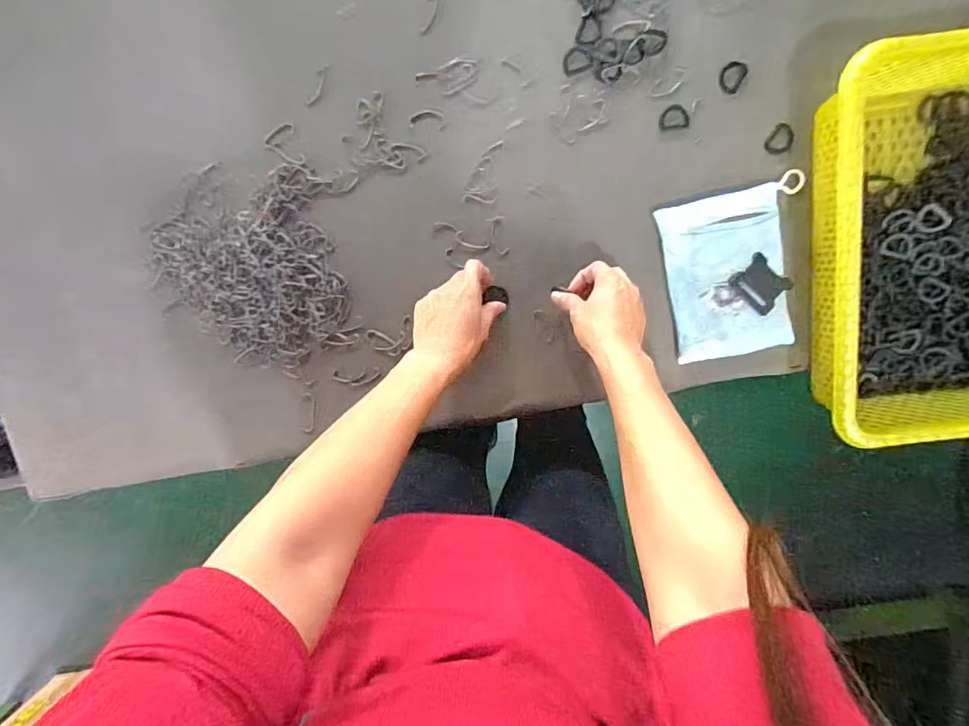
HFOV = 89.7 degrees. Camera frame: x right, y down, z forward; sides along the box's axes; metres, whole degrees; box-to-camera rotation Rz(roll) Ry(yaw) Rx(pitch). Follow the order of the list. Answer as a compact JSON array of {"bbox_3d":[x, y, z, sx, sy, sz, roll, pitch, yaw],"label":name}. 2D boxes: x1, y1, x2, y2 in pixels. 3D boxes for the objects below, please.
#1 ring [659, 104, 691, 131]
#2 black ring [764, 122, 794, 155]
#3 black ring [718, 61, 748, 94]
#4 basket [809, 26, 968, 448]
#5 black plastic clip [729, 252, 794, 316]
[{"bbox_3d":[0.190,-0.246,0.487,0.029,0.004,0.024,-5,99,3],"label":"ring"},{"bbox_3d":[0.298,-0.224,0.490,0.025,0.005,0.033,35,99,-4],"label":"black ring"},{"bbox_3d":[0.244,-0.283,0.478,0.024,0.004,0.031,28,99,-3],"label":"black ring"},{"bbox_3d":[0.442,-0.108,0.459,0.245,0.087,0.342,-7,99,3],"label":"basket"},{"bbox_3d":[0.278,-0.079,0.490,0.053,0.004,0.043,40,100,-6],"label":"black plastic clip"}]

